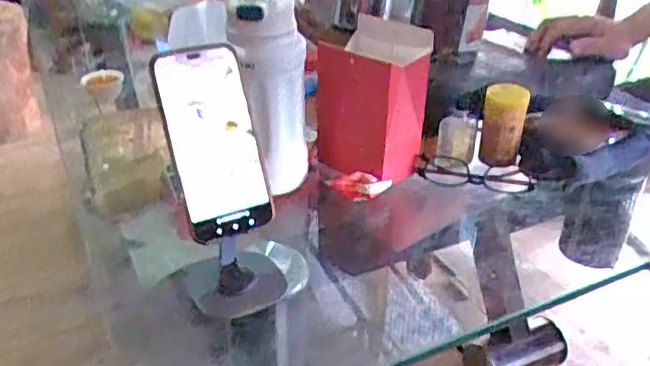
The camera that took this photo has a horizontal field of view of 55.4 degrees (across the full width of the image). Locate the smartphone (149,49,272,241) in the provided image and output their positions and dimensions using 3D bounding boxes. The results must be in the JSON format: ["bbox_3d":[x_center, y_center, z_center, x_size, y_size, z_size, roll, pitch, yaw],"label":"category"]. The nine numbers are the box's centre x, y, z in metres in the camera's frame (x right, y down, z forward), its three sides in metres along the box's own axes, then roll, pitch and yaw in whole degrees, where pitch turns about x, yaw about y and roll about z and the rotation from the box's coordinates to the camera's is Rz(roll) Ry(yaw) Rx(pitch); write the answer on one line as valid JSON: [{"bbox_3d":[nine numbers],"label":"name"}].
[{"bbox_3d":[-0.095,-0.035,0.531,0.076,0.160,0.015,-15,11,-21],"label":"smartphone"}]

